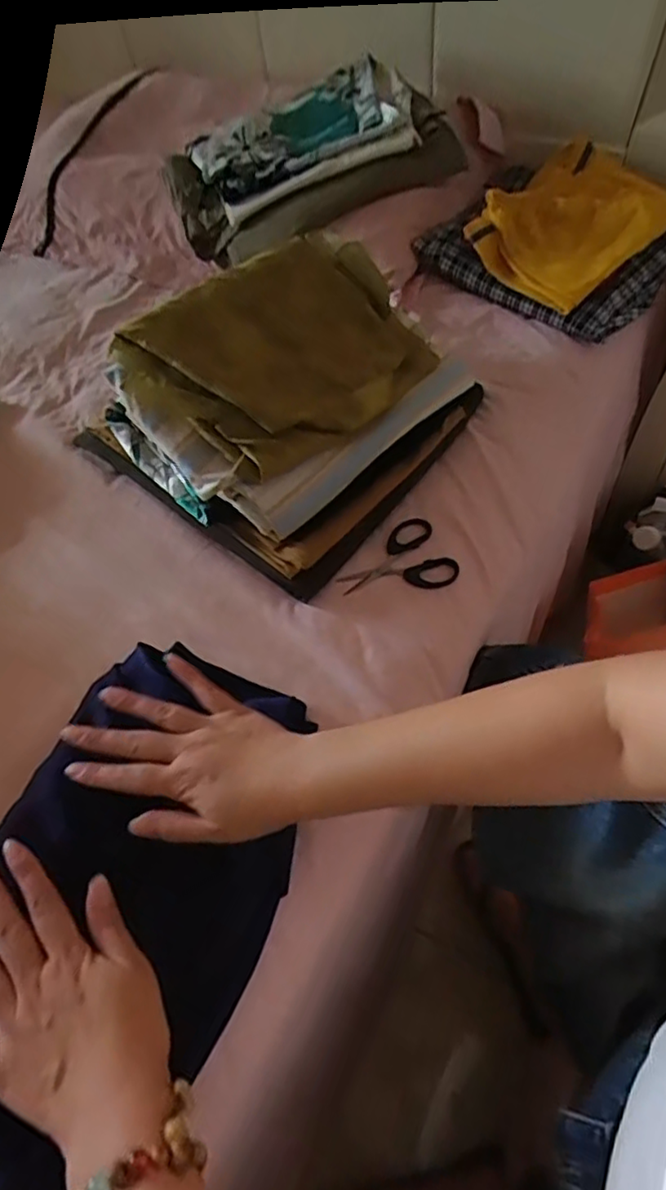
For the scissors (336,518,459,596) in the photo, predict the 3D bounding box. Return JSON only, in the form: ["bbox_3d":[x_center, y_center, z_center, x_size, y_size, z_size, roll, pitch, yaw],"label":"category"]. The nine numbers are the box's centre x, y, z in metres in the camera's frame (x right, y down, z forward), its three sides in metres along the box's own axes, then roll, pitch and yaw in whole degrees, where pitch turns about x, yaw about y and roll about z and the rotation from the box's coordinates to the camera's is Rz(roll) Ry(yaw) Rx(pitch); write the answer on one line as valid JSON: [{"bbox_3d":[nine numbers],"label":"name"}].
[{"bbox_3d":[0.055,-0.027,0.579,0.102,0.008,0.073,-21,66,-16],"label":"scissors"}]

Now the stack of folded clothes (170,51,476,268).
[{"bbox_3d":[-0.027,-0.494,0.736,0.329,0.119,0.126,-17,54,-9],"label":"stack of folded clothes"}]

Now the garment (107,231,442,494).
[{"bbox_3d":[-0.042,-0.210,0.551,0.269,0.045,0.180,-40,88,-24],"label":"garment"}]

